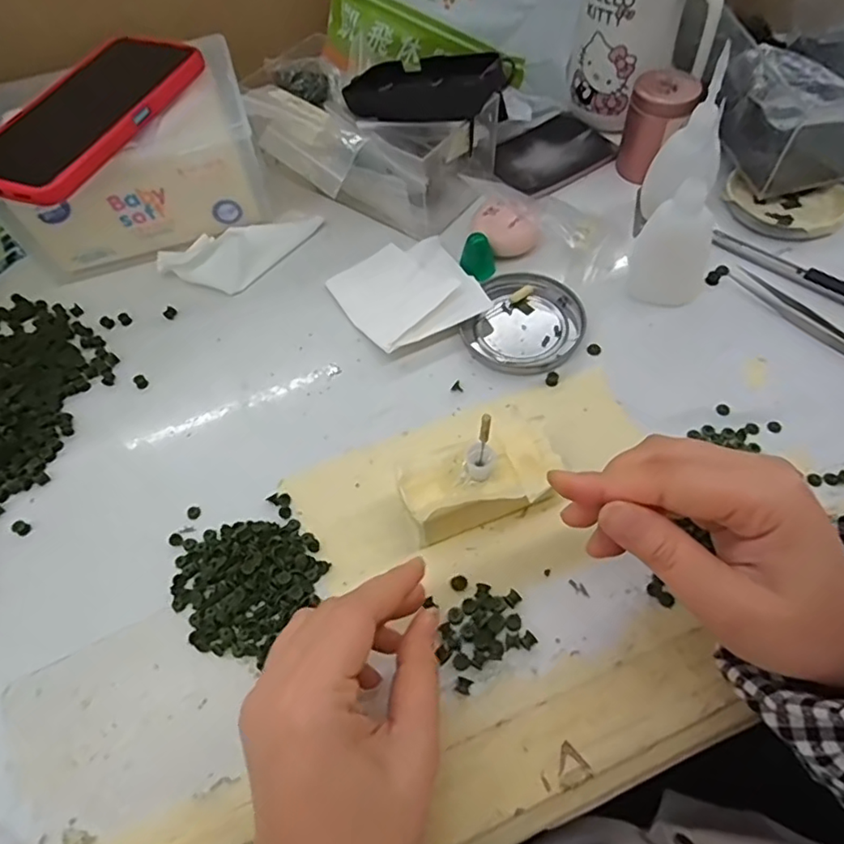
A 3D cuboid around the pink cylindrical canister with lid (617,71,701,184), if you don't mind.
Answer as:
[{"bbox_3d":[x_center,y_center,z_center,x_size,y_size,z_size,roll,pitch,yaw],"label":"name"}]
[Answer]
[{"bbox_3d":[0.170,-0.214,0.433,0.044,0.067,0.036,15,59,14],"label":"pink cylindrical canister with lid"}]

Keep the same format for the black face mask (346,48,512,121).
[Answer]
[{"bbox_3d":[0.004,-0.232,0.408,0.115,0.027,0.047,12,58,26],"label":"black face mask"}]

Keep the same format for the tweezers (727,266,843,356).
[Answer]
[{"bbox_3d":[0.244,-0.058,0.363,0.012,0.009,0.127,-29,60,-14],"label":"tweezers"}]

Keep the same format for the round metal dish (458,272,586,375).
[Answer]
[{"bbox_3d":[0.066,-0.064,0.383,0.071,0.009,0.075,-2,57,3],"label":"round metal dish"}]

